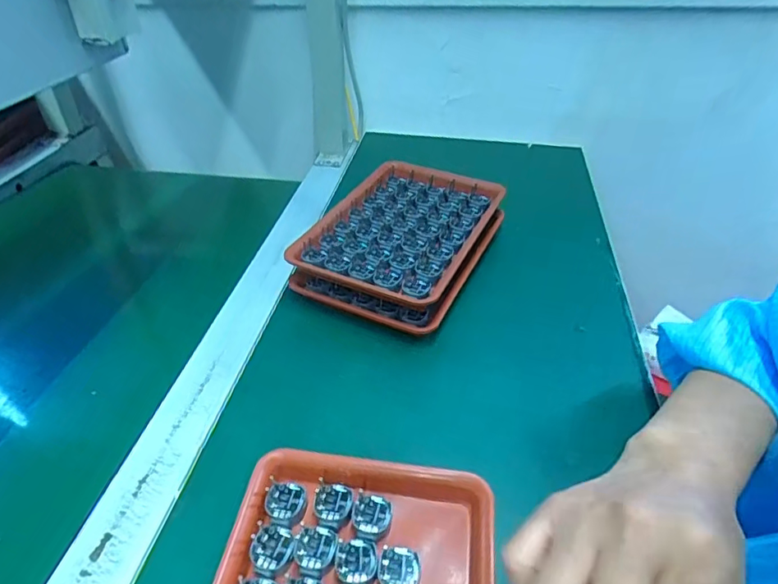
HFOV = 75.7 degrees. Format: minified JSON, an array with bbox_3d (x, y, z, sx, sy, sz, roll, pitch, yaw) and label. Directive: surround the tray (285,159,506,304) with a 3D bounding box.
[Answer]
[{"bbox_3d":[0.017,-0.072,0.527,0.146,0.025,0.221,18,42,22],"label":"tray"}]

